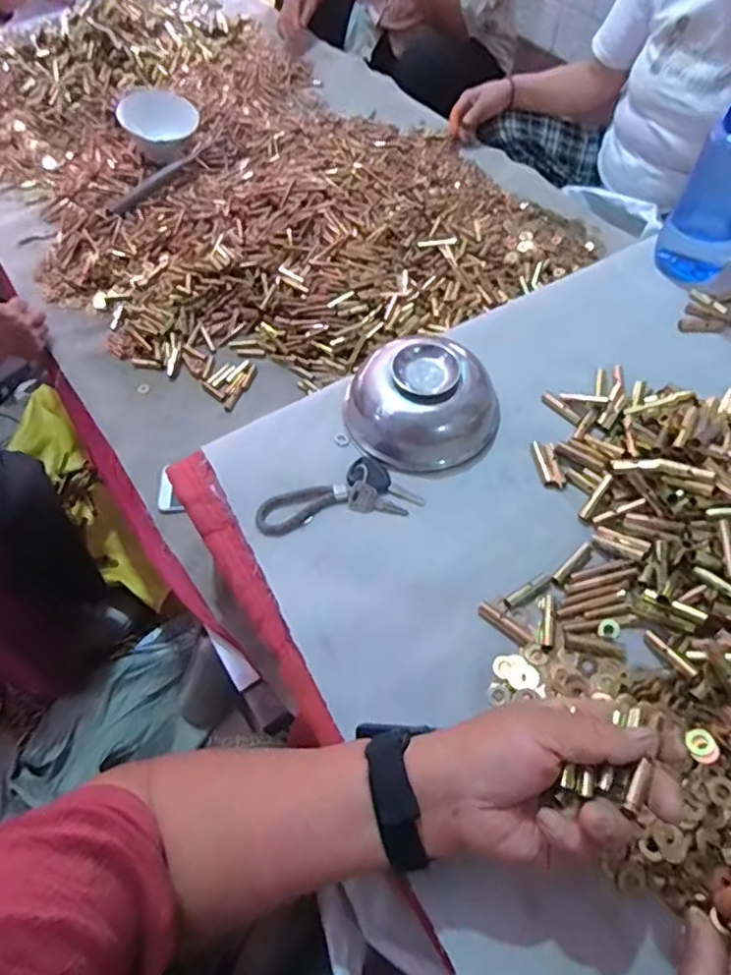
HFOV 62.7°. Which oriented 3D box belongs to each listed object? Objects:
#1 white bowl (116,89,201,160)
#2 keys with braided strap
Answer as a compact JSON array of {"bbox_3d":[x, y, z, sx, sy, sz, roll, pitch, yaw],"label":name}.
[{"bbox_3d":[-0.404,-0.717,1.179,0.121,0.079,0.121,-1,57,2],"label":"white bowl"},{"bbox_3d":[-0.024,0.004,0.512,0.137,0.013,0.053,-11,57,-5],"label":"keys with braided strap"}]

